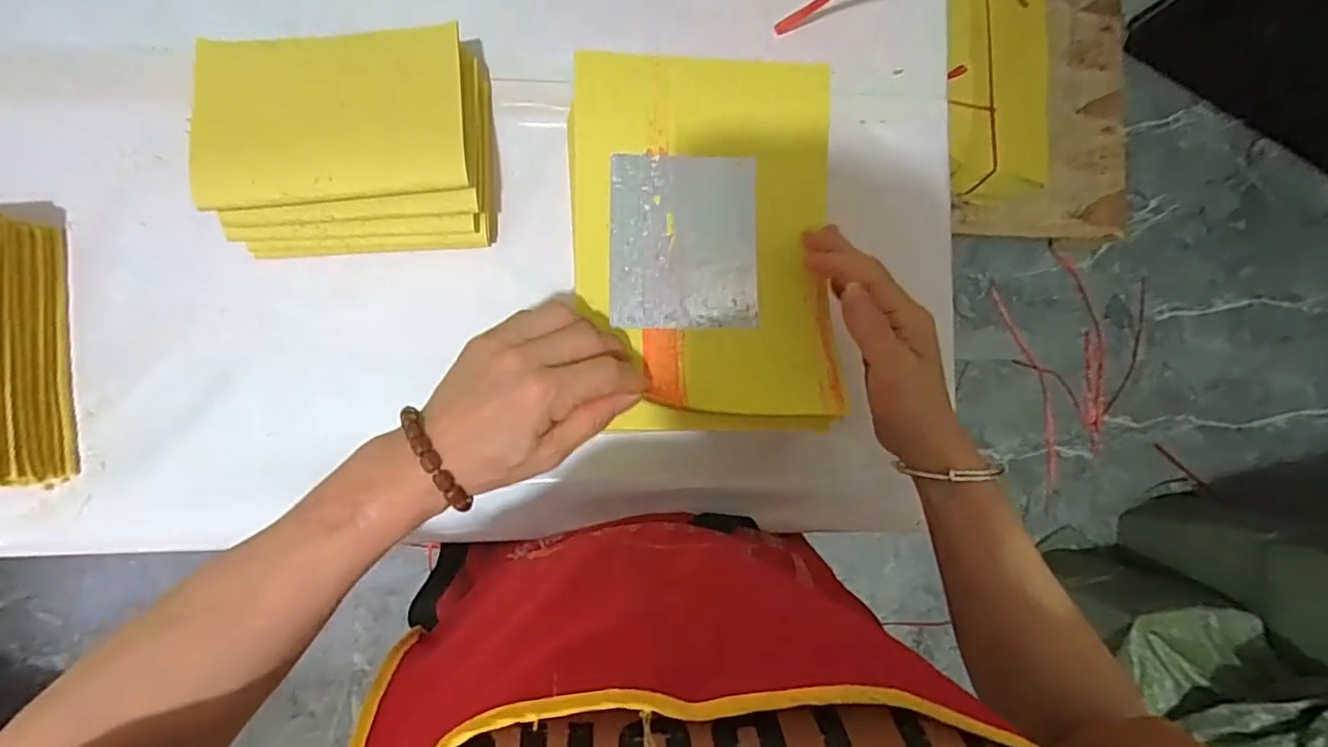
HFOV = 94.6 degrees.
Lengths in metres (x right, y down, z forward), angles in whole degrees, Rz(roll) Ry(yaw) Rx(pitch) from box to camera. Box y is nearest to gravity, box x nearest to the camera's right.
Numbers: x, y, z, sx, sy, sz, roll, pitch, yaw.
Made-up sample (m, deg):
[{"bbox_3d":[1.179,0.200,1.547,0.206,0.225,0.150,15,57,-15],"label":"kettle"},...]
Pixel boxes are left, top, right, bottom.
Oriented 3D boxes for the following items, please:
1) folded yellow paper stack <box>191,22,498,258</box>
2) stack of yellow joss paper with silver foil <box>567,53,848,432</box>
[{"bbox_3d":[-0.194,-0.141,0.388,0.160,0.081,0.120,-4,88,-6],"label":"folded yellow paper stack"},{"bbox_3d":[0.025,-0.078,0.357,0.152,0.037,0.218,-1,88,-5],"label":"stack of yellow joss paper with silver foil"}]

